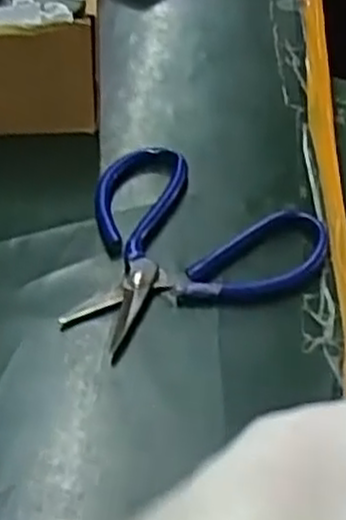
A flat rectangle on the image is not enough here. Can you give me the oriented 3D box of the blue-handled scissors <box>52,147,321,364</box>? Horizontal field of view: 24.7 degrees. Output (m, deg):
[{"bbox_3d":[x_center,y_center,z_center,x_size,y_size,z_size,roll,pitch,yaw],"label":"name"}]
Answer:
[{"bbox_3d":[0.001,-0.004,0.359,0.110,0.015,0.114,0,48,0],"label":"blue-handled scissors"}]

